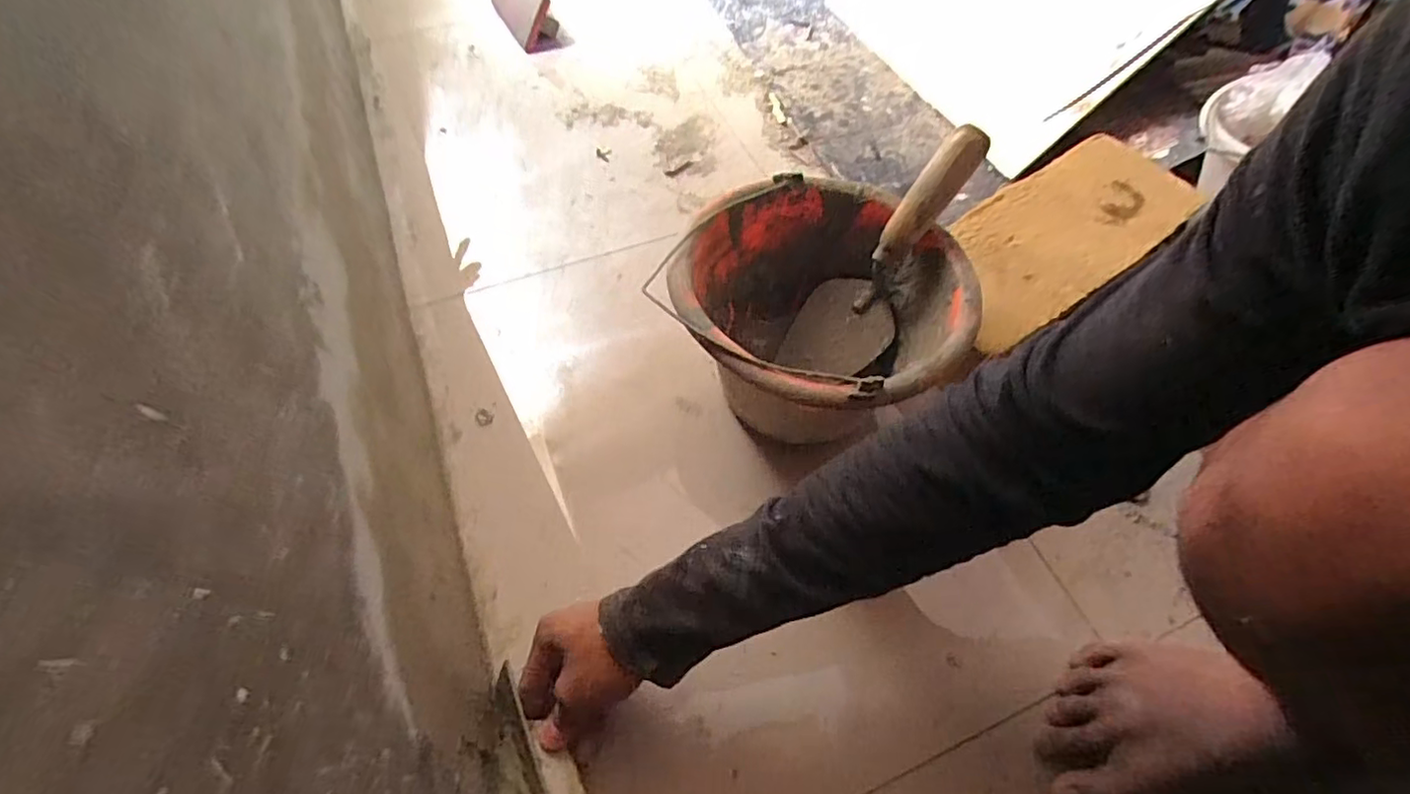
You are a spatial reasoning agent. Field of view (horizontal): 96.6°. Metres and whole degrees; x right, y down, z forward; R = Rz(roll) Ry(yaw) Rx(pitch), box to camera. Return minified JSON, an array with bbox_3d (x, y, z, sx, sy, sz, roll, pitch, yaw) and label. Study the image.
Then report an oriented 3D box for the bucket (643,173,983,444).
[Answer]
[{"bbox_3d":[0.100,-0.055,0.588,0.236,0.167,0.239,1,57,-1],"label":"bucket"}]

